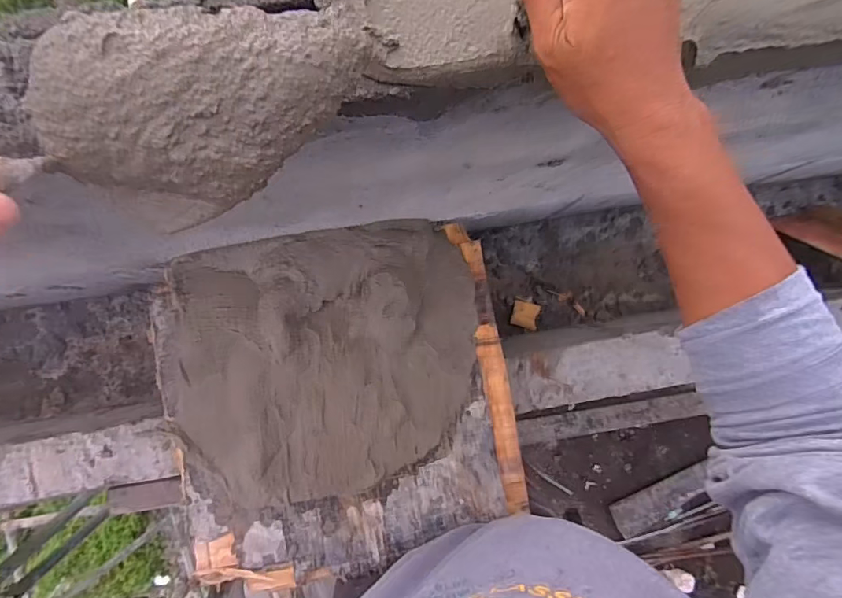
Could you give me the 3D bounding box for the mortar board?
[{"bbox_3d":[-0.115,0.142,0.701,0.486,0.048,0.478,-10,86,-6],"label":"mortar board"}]

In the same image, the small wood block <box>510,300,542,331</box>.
[{"bbox_3d":[0.228,0.034,1.032,0.057,0.014,0.056,16,87,-3],"label":"small wood block"}]

